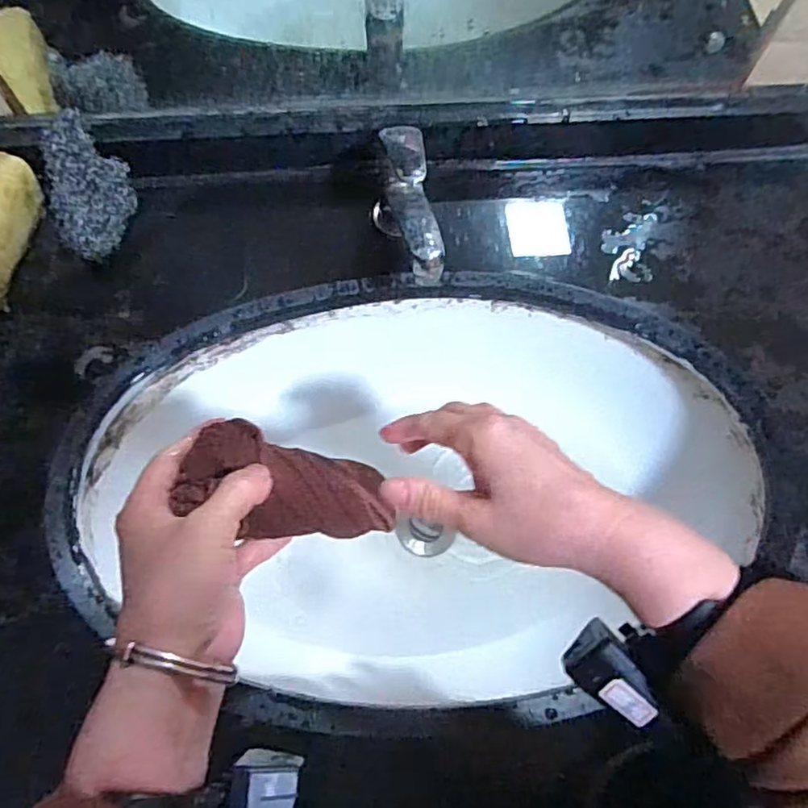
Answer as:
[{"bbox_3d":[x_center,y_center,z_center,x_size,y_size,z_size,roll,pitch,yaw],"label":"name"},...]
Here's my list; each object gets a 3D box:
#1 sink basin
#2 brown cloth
[{"bbox_3d":[0.019,0.083,0.530,0.512,0.145,0.292,-2,68,-2],"label":"sink basin"},{"bbox_3d":[-0.063,0.047,0.349,0.116,0.028,0.053,20,67,-16],"label":"brown cloth"}]

